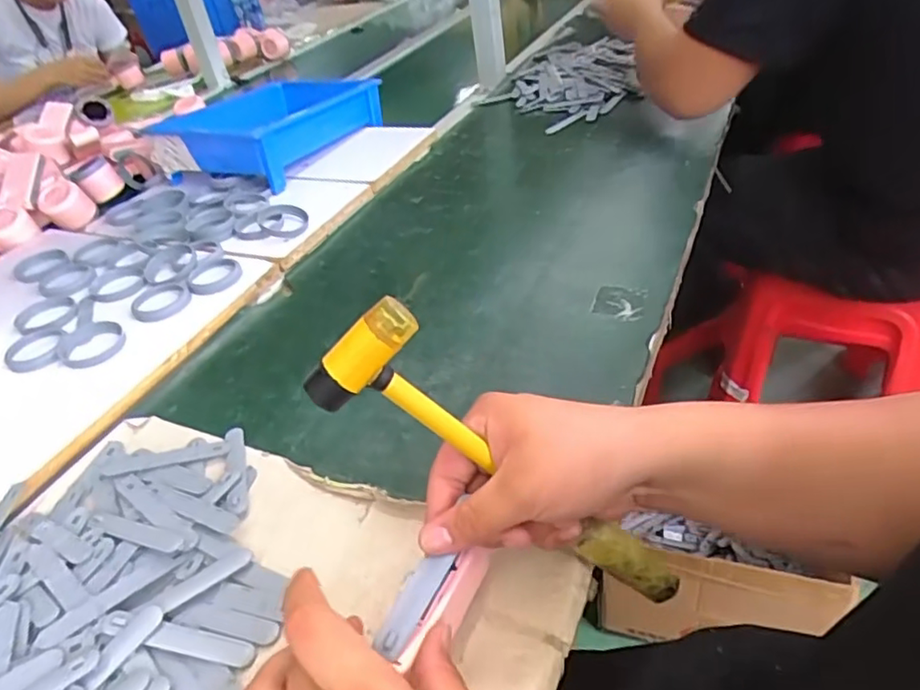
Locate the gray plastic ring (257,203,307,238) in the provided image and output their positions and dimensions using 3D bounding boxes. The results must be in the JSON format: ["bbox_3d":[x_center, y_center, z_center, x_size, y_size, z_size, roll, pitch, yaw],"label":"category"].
[{"bbox_3d":[-0.211,-0.148,0.746,0.056,0.018,0.065,-17,41,-12],"label":"gray plastic ring"}]

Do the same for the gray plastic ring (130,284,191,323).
[{"bbox_3d":[-0.308,-0.049,0.646,0.055,0.009,0.057,-17,41,-12],"label":"gray plastic ring"}]

